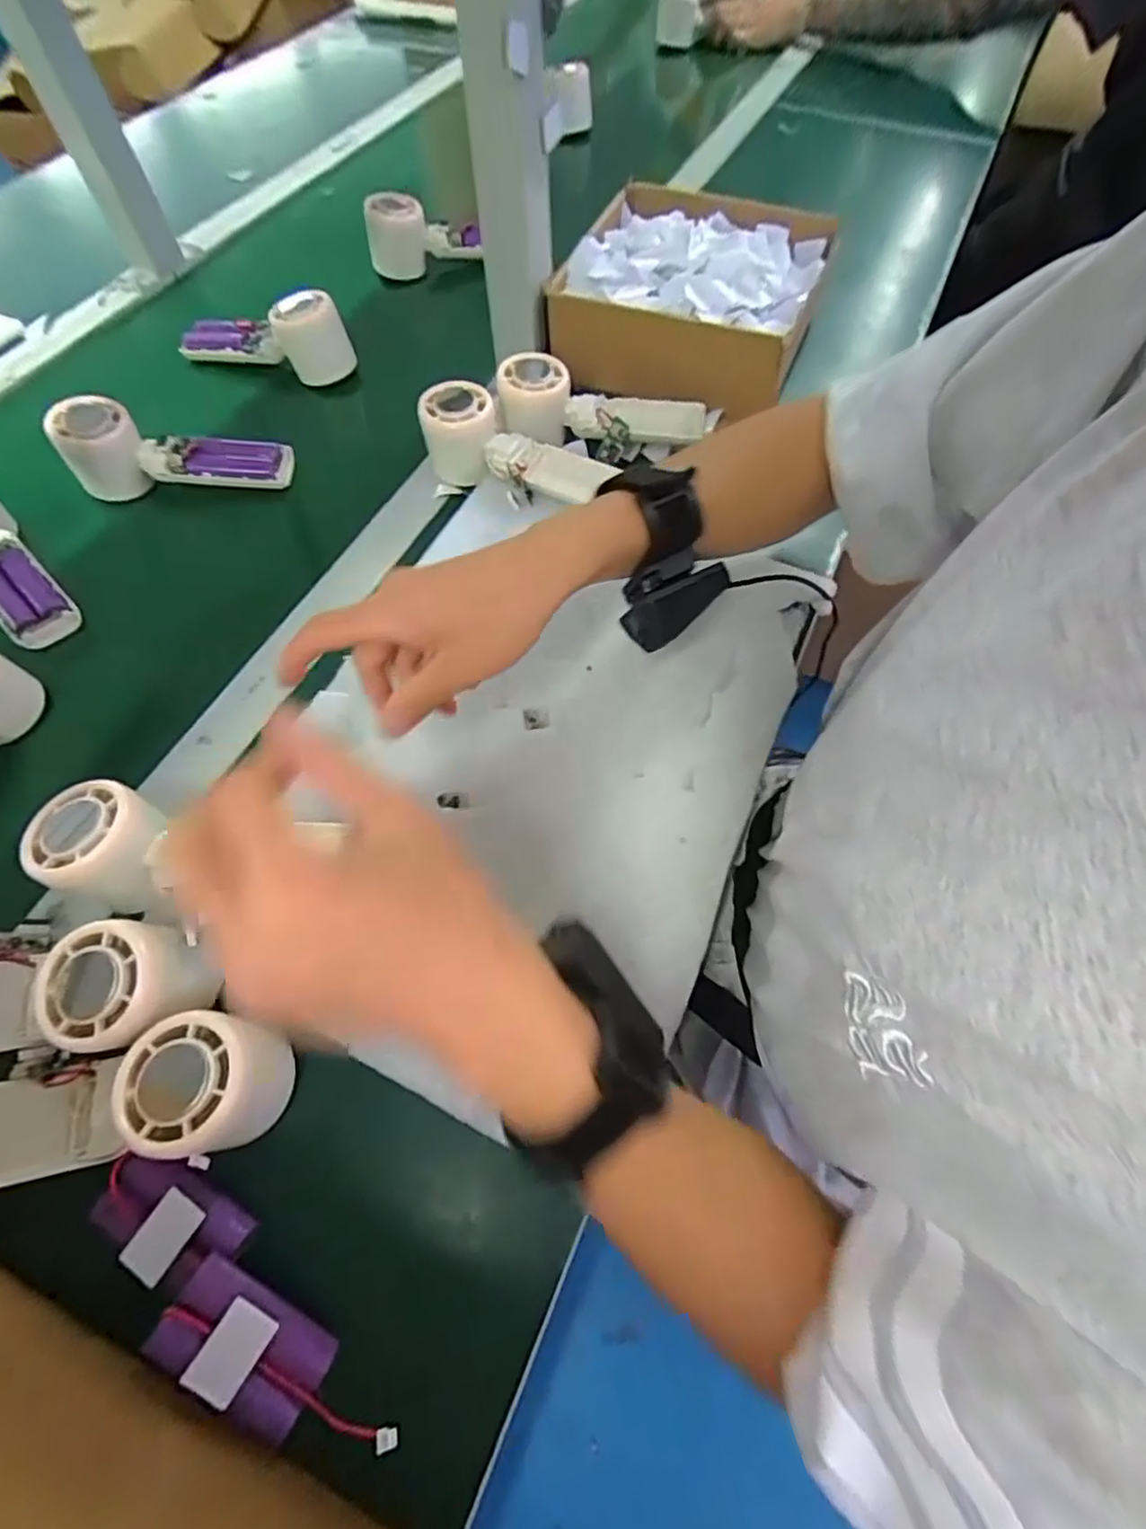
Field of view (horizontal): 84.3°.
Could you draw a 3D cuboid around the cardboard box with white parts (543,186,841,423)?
[{"bbox_3d":[0.105,-0.413,0.554,0.202,0.071,0.235,20,64,11],"label":"cardboard box with white parts"}]

